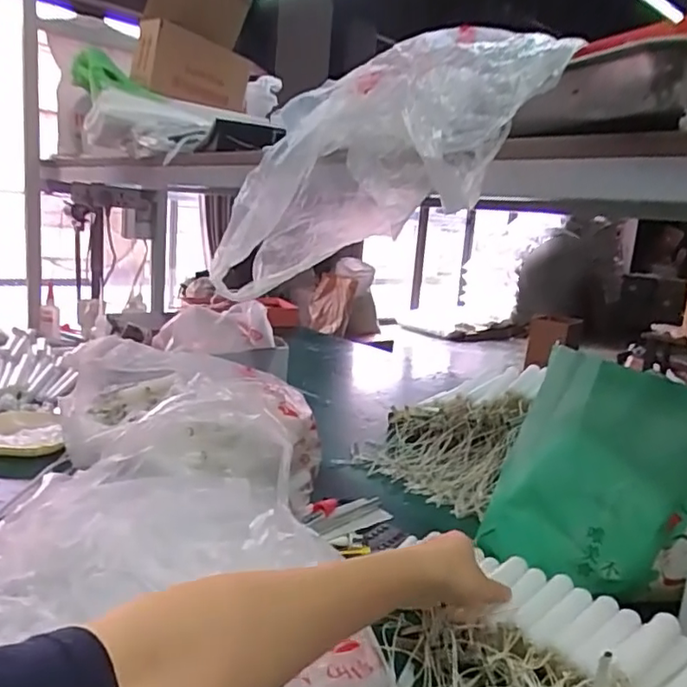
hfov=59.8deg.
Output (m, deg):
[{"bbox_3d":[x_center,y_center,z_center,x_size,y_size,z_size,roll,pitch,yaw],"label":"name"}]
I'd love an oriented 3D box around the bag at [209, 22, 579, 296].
[{"bbox_3d":[0.014,-0.165,0.551,0.117,0.172,0.396,-10,-8,-45],"label":"bag"}]

